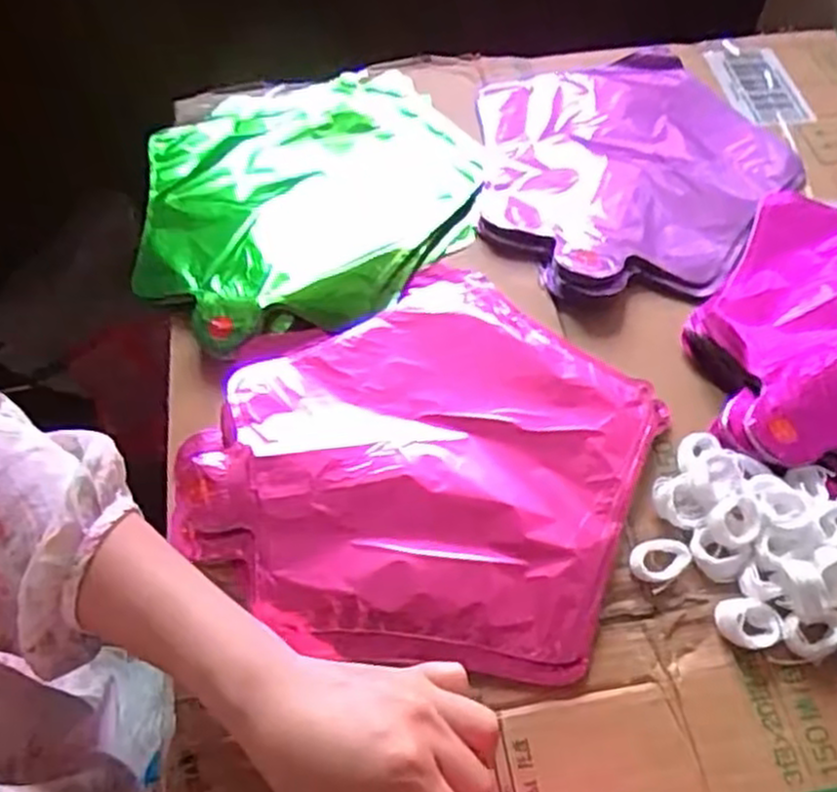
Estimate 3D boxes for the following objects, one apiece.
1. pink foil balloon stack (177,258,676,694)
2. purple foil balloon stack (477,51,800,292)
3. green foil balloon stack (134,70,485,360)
[{"bbox_3d":[0.005,0.026,0.433,0.229,0.013,0.241,20,59,13],"label":"pink foil balloon stack"},{"bbox_3d":[0.159,-0.172,0.557,0.219,0.020,0.249,2,58,1],"label":"purple foil balloon stack"},{"bbox_3d":[-0.078,-0.142,0.549,0.232,0.028,0.246,-13,58,-7],"label":"green foil balloon stack"}]

